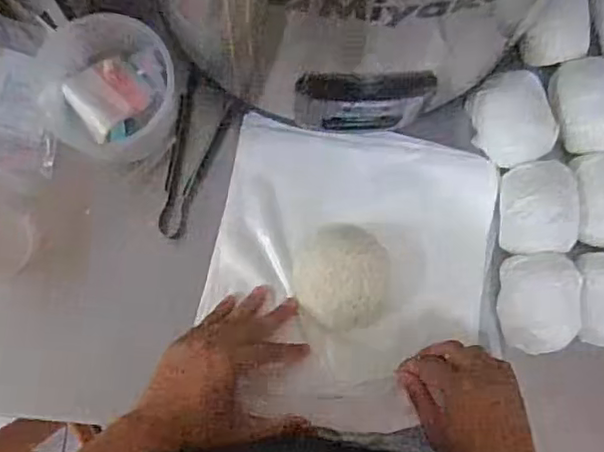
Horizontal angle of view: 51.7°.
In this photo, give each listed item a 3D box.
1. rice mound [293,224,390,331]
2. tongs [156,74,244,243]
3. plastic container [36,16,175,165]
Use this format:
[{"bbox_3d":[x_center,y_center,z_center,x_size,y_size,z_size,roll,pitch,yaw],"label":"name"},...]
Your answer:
[{"bbox_3d":[0.038,0.048,0.568,0.089,0.044,0.088,0,80,-1],"label":"rice mound"},{"bbox_3d":[-0.111,-0.066,0.601,0.054,0.019,0.151,22,80,3],"label":"tongs"},{"bbox_3d":[-0.181,-0.128,0.586,0.116,0.054,0.130,-1,81,-1],"label":"plastic container"}]

